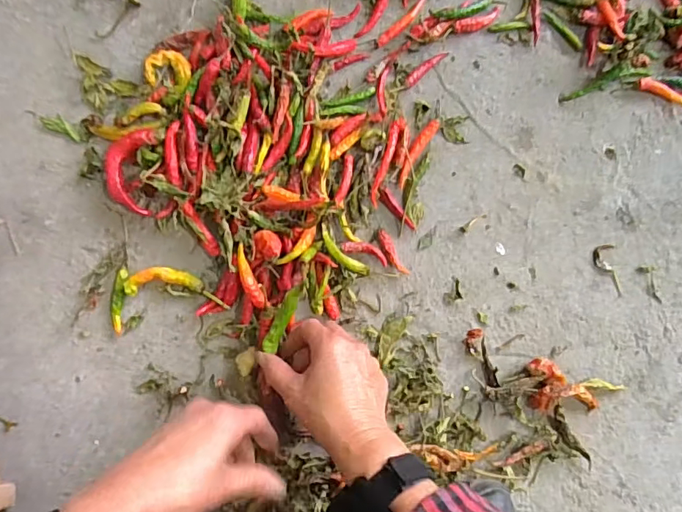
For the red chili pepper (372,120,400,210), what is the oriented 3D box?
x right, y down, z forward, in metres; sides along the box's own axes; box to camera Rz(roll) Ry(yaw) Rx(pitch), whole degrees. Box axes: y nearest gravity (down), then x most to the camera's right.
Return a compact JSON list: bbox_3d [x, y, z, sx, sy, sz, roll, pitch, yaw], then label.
[{"bbox_3d":[0.045,-0.095,0.512,0.011,0.012,0.089,18,87,-7],"label":"red chili pepper"}]

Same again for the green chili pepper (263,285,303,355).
[{"bbox_3d":[-0.053,0.057,0.462,0.013,0.011,0.069,25,97,-6],"label":"green chili pepper"}]

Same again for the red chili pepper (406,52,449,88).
[{"bbox_3d":[0.087,-0.196,0.524,0.056,0.007,0.012,-43,94,-6],"label":"red chili pepper"}]

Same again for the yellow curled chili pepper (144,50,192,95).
[{"bbox_3d":[-0.168,-0.179,0.490,0.044,0.012,0.038,12,87,-7],"label":"yellow curled chili pepper"}]

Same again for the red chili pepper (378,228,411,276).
[{"bbox_3d":[0.052,-0.002,0.519,0.015,0.009,0.053,-30,93,-7],"label":"red chili pepper"}]

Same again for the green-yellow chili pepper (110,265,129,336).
[{"bbox_3d":[-0.213,0.042,0.478,0.015,0.010,0.065,8,88,-7],"label":"green-yellow chili pepper"}]

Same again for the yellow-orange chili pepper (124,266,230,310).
[{"bbox_3d":[-0.157,0.029,0.488,0.097,0.013,0.031,10,87,-7],"label":"yellow-orange chili pepper"}]

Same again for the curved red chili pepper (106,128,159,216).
[{"bbox_3d":[-0.201,-0.082,0.477,0.045,0.026,0.078,10,87,-7],"label":"curved red chili pepper"}]

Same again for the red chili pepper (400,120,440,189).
[{"bbox_3d":[0.079,-0.108,0.519,0.015,0.012,0.077,34,85,-6],"label":"red chili pepper"}]

